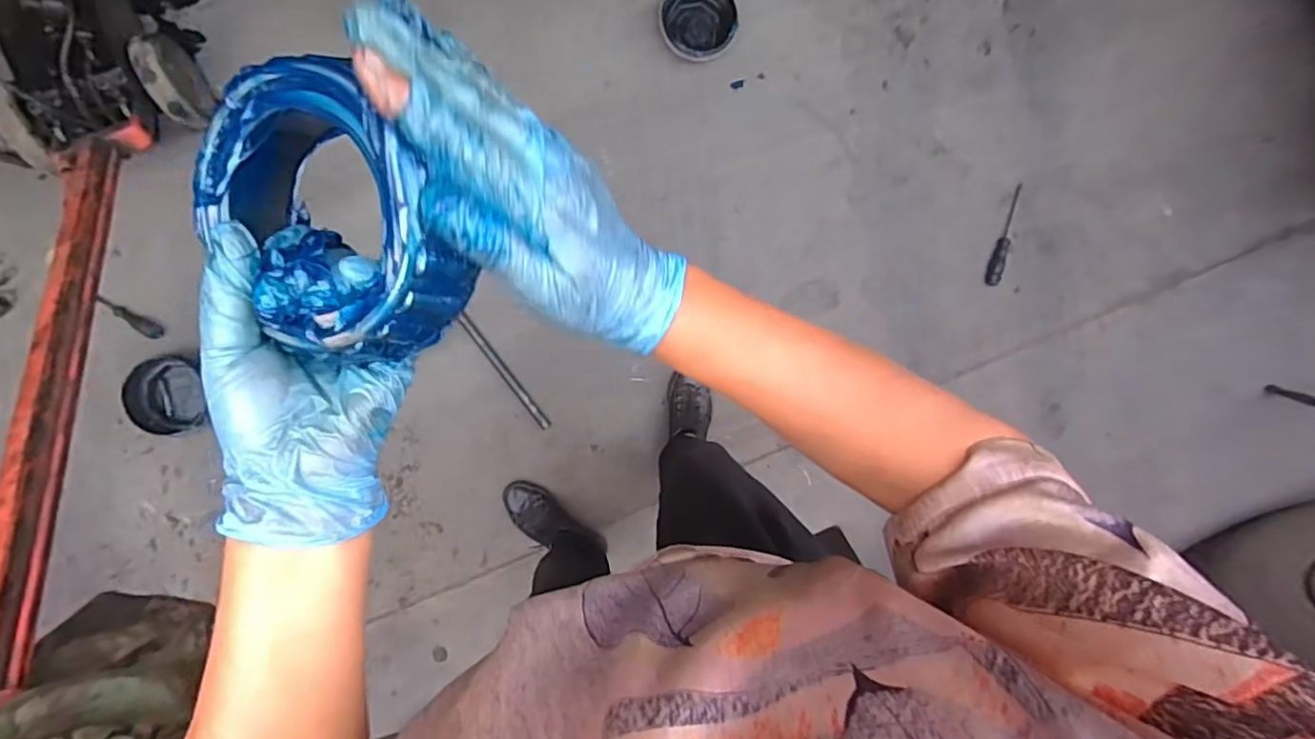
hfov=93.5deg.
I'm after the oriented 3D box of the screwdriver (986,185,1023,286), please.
[{"bbox_3d":[0.820,-0.314,1.450,0.034,0.033,0.245,20,90,-5],"label":"screwdriver"}]

